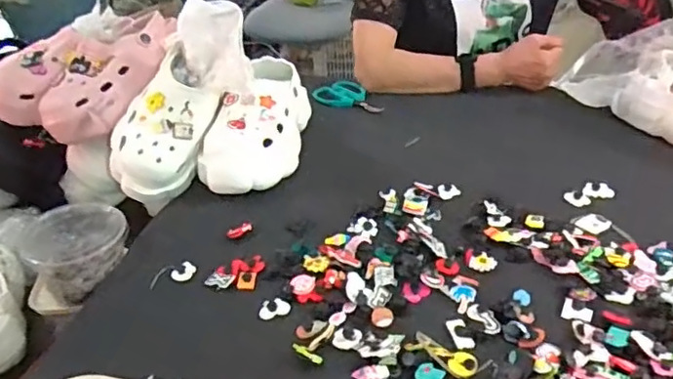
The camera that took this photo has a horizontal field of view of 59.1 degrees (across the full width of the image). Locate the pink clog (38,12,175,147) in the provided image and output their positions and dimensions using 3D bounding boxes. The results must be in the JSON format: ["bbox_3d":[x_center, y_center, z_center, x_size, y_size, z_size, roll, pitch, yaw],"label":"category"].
[{"bbox_3d":[-0.326,-0.174,0.867,0.107,0.076,0.244,23,66,35],"label":"pink clog"}]

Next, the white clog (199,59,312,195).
[{"bbox_3d":[-0.103,-0.096,0.836,0.106,0.090,0.251,7,48,18],"label":"white clog"}]

